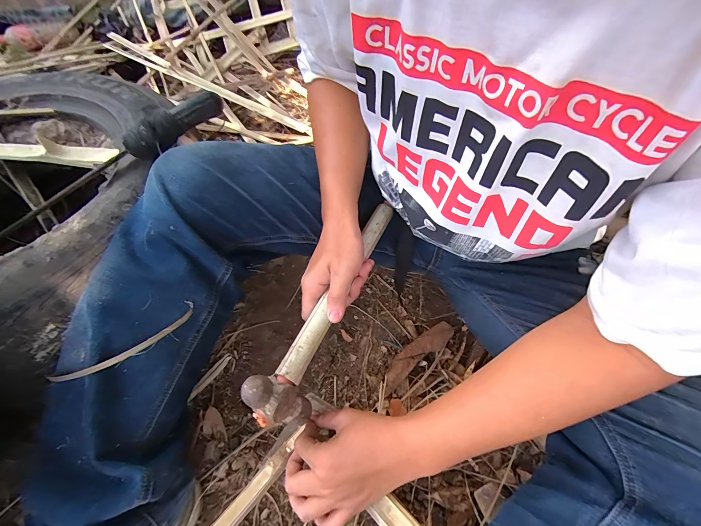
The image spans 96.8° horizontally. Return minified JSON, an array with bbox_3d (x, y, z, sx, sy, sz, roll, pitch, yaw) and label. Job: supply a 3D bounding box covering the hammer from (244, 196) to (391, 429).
[{"bbox_3d":[-0.014,0.034,0.352,0.043,0.072,0.292,22,62,15],"label":"hammer"}]

